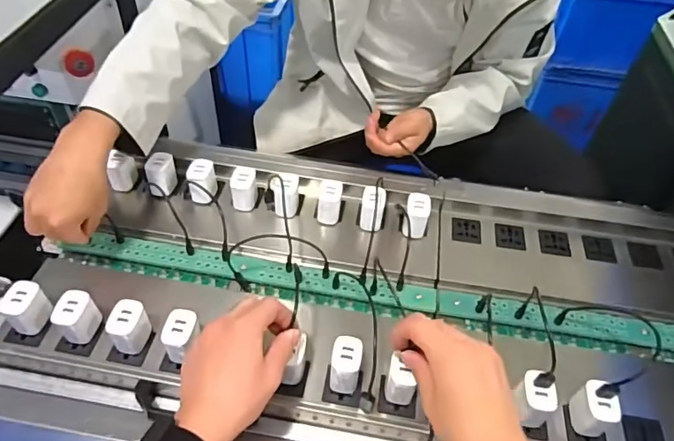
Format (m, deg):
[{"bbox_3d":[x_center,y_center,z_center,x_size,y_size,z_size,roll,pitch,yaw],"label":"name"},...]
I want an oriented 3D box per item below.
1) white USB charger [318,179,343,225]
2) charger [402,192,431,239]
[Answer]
[{"bbox_3d":[-0.009,-0.027,0.684,0.031,0.061,0.035,7,48,2],"label":"white USB charger"},{"bbox_3d":[0.108,-0.004,0.668,0.034,0.057,0.039,11,49,5],"label":"charger"}]

